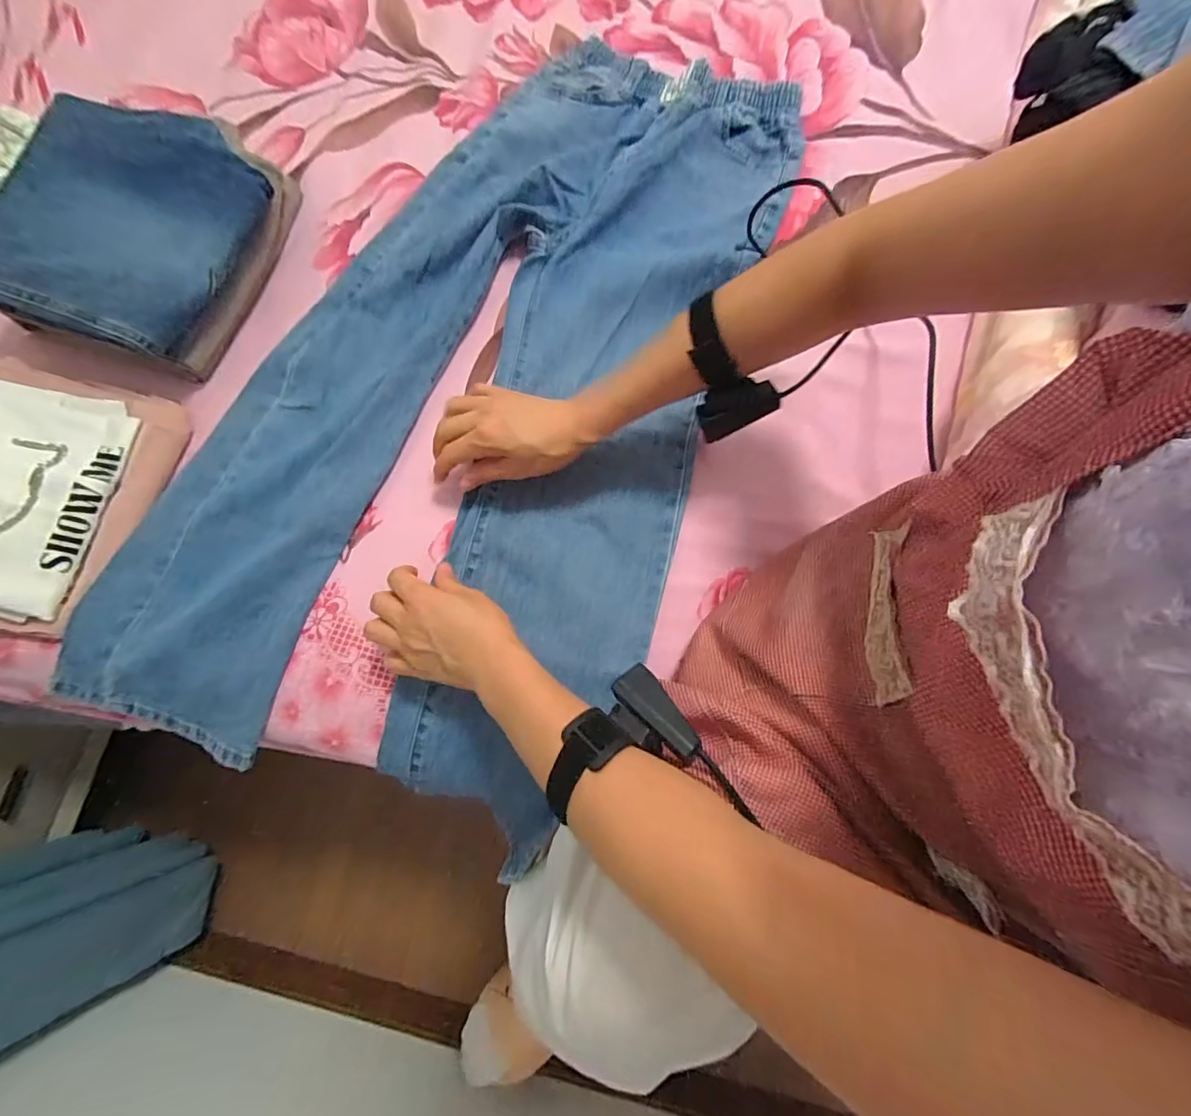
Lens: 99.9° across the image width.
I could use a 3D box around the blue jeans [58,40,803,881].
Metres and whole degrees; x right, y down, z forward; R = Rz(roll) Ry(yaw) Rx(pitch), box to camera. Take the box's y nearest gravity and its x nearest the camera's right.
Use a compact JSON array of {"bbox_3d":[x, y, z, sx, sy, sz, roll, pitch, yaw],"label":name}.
[{"bbox_3d":[-0.128,-0.201,0.544,0.500,0.070,0.867,18,77,5],"label":"blue jeans"}]

